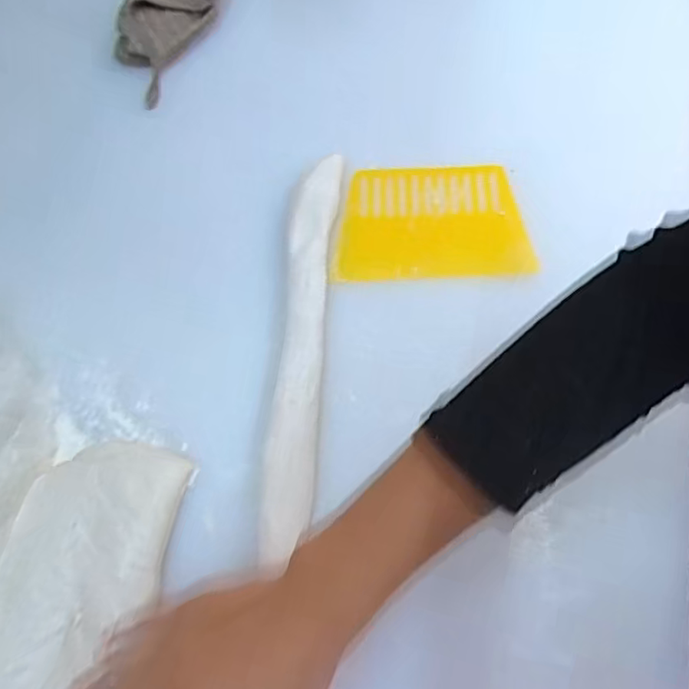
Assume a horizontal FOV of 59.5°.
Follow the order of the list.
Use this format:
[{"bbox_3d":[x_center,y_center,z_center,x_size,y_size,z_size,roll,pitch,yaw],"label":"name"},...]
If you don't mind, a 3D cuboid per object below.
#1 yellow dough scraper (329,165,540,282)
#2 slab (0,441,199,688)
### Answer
[{"bbox_3d":[0.068,-0.098,0.480,0.150,0.009,0.099,-1,71,8],"label":"yellow dough scraper"},{"bbox_3d":[-0.181,0.203,0.366,0.099,0.022,0.292,10,68,1],"label":"slab"}]

